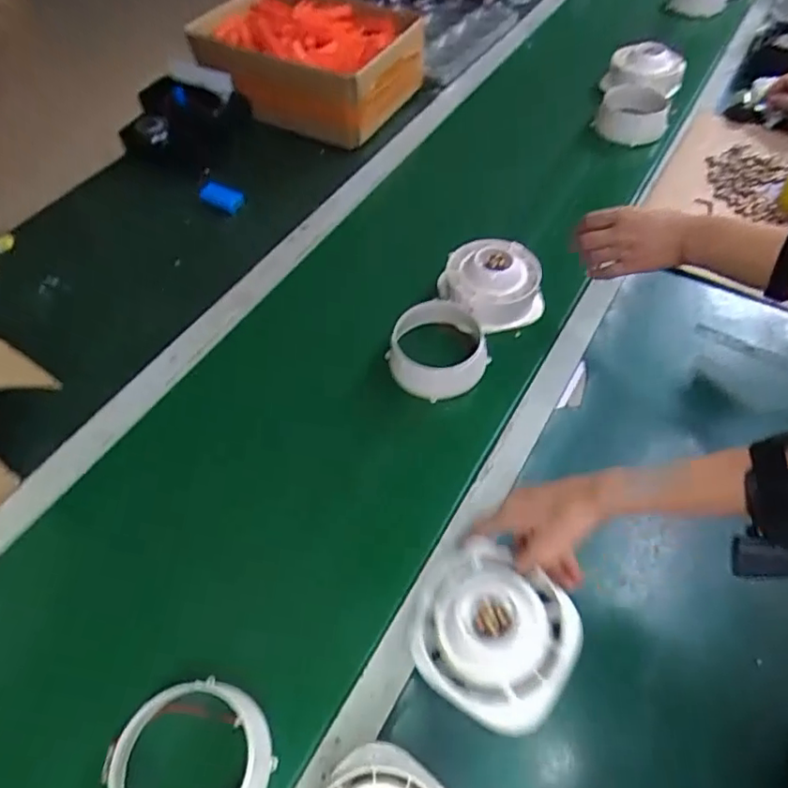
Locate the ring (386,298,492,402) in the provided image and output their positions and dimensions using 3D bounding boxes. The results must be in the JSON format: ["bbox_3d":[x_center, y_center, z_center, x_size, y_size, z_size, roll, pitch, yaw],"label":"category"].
[{"bbox_3d":[0.057,-0.062,0.763,0.126,0.065,0.125,-1,54,1],"label":"ring"}]

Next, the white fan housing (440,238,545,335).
[{"bbox_3d":[0.138,-0.155,0.825,0.140,0.069,0.122,-17,56,-10],"label":"white fan housing"}]

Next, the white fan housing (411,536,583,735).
[{"bbox_3d":[0.090,0.212,0.527,0.140,0.057,0.126,33,60,24],"label":"white fan housing"}]

